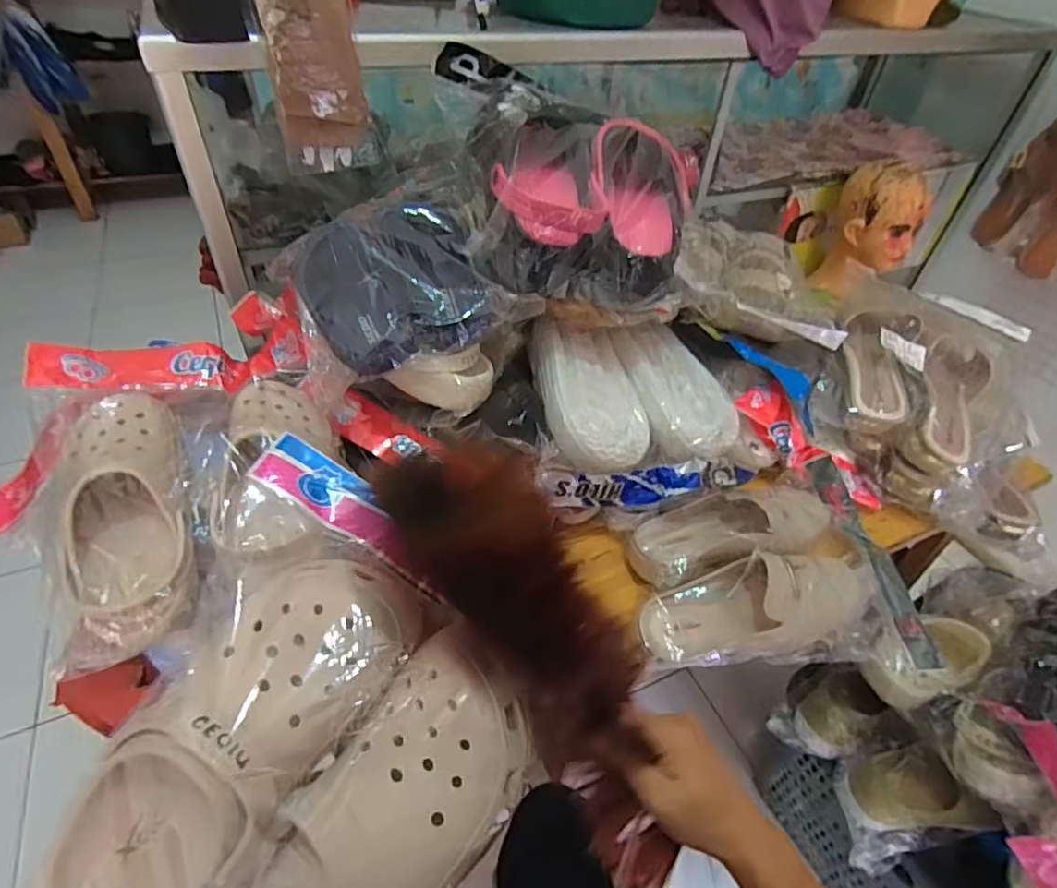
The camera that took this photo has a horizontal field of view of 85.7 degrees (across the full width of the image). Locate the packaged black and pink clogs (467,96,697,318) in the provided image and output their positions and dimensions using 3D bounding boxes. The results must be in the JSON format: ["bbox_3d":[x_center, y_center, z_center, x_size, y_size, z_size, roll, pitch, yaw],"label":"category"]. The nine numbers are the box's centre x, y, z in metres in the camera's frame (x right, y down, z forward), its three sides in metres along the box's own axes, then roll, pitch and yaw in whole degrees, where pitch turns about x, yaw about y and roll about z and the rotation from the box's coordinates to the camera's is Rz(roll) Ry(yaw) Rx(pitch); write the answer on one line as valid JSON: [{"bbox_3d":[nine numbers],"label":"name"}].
[{"bbox_3d":[0.052,-0.256,0.614,0.229,0.156,0.210,1,43,-3],"label":"packaged black and pink clogs"}]

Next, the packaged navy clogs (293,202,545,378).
[{"bbox_3d":[-0.125,-0.155,0.584,0.209,0.100,0.157,-21,79,-12],"label":"packaged navy clogs"}]

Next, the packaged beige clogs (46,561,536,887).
[{"bbox_3d":[-0.126,0.196,0.318,0.209,0.100,0.239,32,73,4],"label":"packaged beige clogs"}]

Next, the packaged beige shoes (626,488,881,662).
[{"bbox_3d":[0.238,0.121,0.603,0.278,0.068,0.182,-4,44,-9],"label":"packaged beige shoes"}]

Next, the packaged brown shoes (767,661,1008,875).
[{"bbox_3d":[0.431,0.405,0.727,0.123,0.114,0.215,-16,47,-20],"label":"packaged brown shoes"}]

